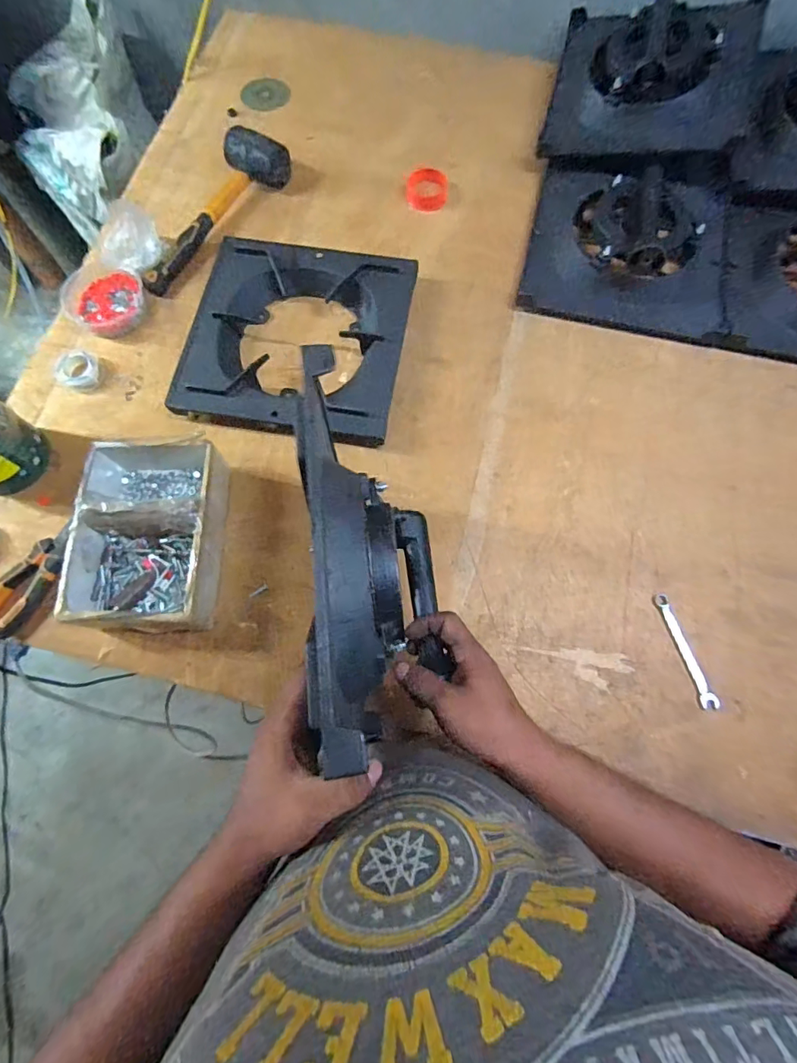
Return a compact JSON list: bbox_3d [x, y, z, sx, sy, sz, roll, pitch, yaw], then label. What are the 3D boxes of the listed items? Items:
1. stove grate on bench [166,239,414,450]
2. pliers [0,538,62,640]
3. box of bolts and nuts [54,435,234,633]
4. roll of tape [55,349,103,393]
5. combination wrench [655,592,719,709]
[{"bbox_3d":[-0.143,-0.279,0.716,0.302,0.051,0.310,10,73,3],"label":"stove grate on bench"},{"bbox_3d":[-0.462,0.069,0.603,0.055,0.027,0.118,38,76,11],"label":"pliers"},{"bbox_3d":[-0.303,0.001,0.596,0.159,0.085,0.226,-4,73,-1],"label":"box of bolts and nuts"},{"bbox_3d":[-0.460,-0.231,0.708,0.067,0.017,0.056,25,74,8],"label":"roll of tape"},{"bbox_3d":[0.347,0.143,0.595,0.018,0.006,0.140,-17,73,-5],"label":"combination wrench"}]

